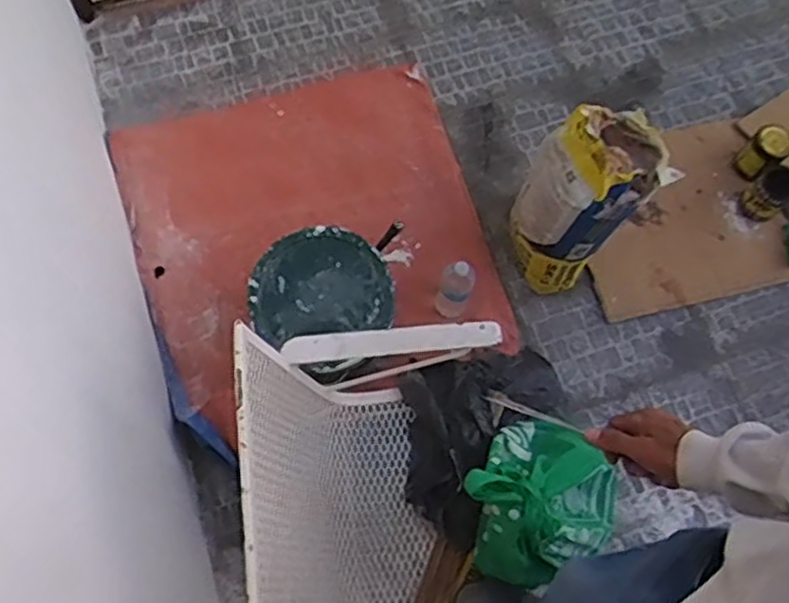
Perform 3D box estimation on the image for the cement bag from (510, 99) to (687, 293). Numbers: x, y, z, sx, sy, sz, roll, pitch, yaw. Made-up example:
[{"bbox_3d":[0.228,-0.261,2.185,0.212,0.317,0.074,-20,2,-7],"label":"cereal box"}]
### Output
[{"bbox_3d":[0.429,-0.219,1.689,0.235,0.536,0.207,-13,71,-7],"label":"cement bag"}]

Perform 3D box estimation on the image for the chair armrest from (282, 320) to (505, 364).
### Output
[{"bbox_3d":[0.000,0.072,1.309,0.387,0.049,0.045,-4,70,-4],"label":"chair armrest"}]

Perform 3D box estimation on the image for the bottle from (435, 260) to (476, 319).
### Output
[{"bbox_3d":[0.143,-0.031,1.755,0.078,0.209,0.072,1,70,-3],"label":"bottle"}]

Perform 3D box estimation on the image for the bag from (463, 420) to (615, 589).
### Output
[{"bbox_3d":[0.246,0.342,1.242,0.255,0.201,0.244,-43,77,-16],"label":"bag"}]

